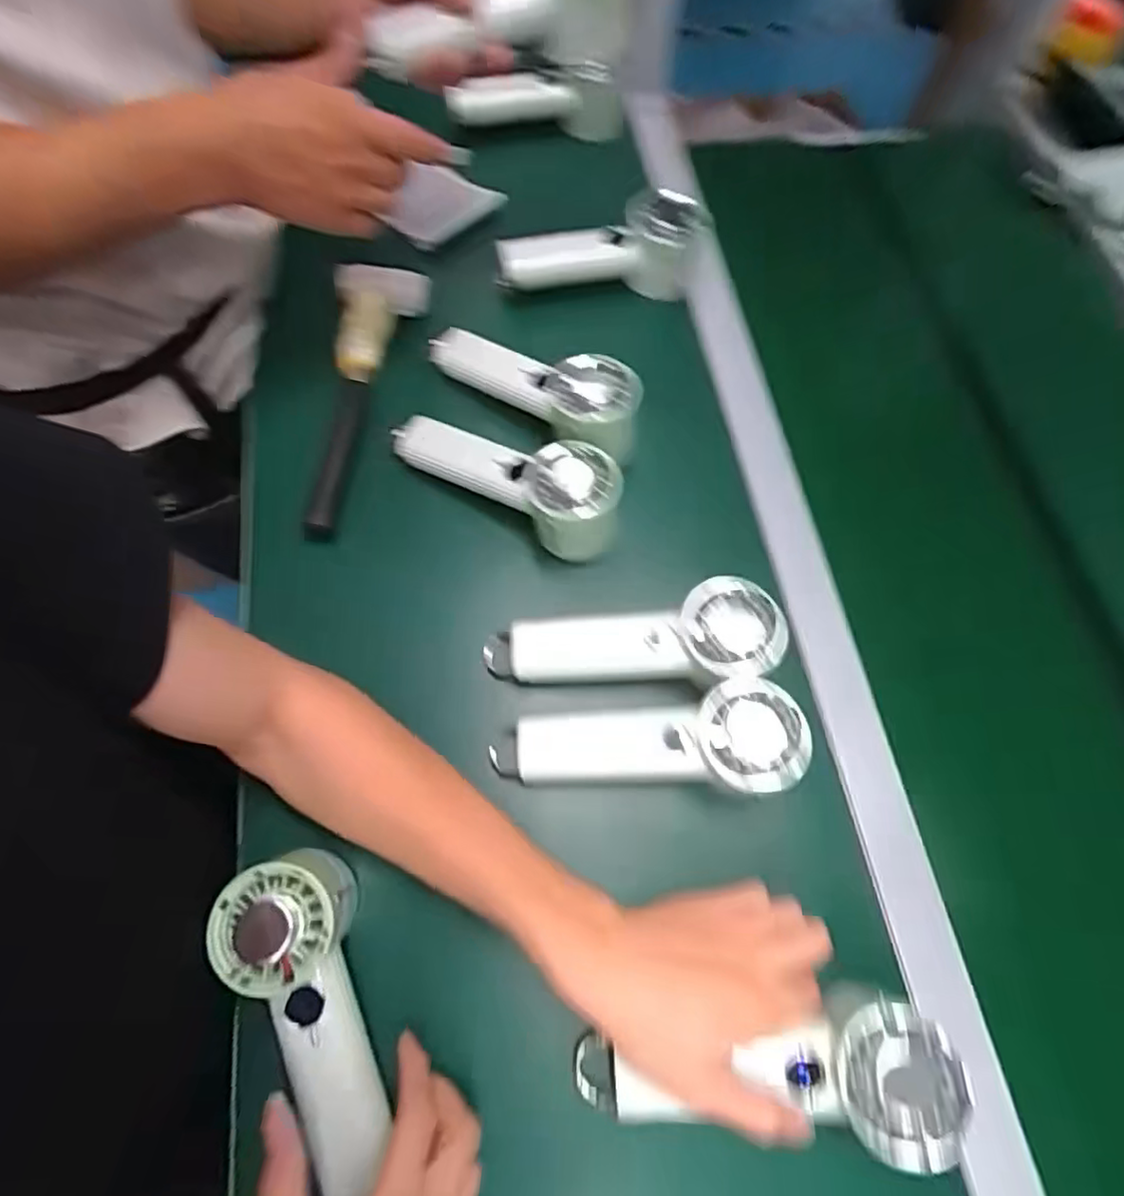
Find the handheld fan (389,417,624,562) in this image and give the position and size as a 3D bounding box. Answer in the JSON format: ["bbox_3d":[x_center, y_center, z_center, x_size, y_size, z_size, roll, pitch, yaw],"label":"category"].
[{"bbox_3d":[-0.040,-0.088,0.482,0.188,0.064,0.061,22,67,21],"label":"handheld fan"}]

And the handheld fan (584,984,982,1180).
[{"bbox_3d":[0.104,0.251,0.339,0.194,0.043,0.071,-11,66,12],"label":"handheld fan"}]

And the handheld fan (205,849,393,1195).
[{"bbox_3d":[-0.136,0.221,0.347,0.065,0.046,0.156,-19,80,-10],"label":"handheld fan"}]

